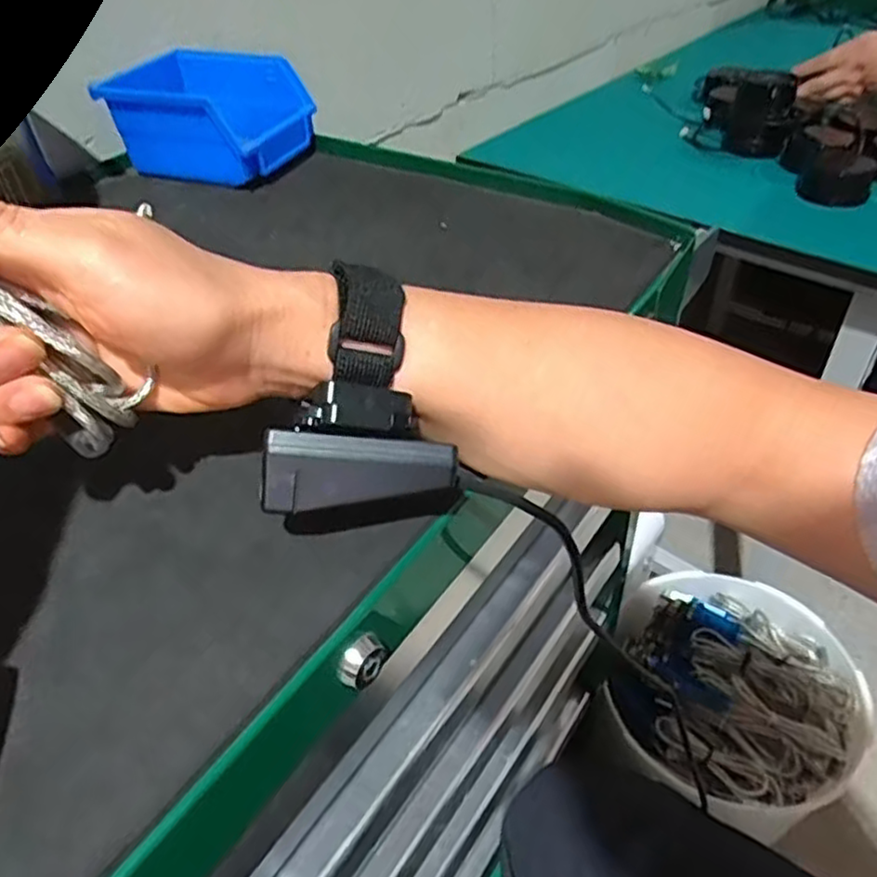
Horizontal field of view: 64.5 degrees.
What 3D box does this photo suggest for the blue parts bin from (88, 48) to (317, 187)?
[{"bbox_3d":[-0.190,-0.268,0.581,0.144,0.069,0.101,15,46,20],"label":"blue parts bin"}]

